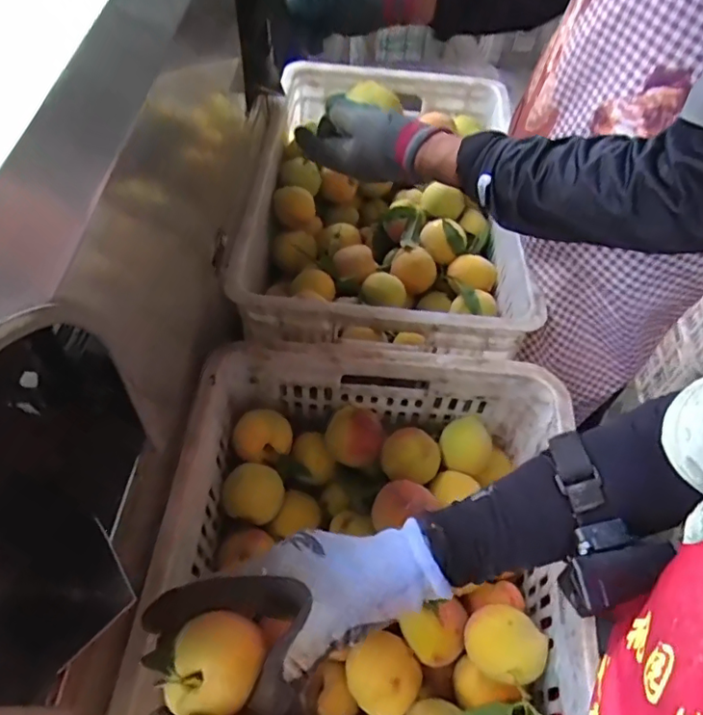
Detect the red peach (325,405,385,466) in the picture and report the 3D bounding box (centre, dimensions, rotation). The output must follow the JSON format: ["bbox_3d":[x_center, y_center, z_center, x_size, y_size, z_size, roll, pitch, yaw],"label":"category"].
[{"bbox_3d":[0.003,0.081,0.599,0.058,0.048,0.062,5,54,-2],"label":"red peach"}]

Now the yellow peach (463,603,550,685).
[{"bbox_3d":[0.132,0.250,0.482,0.062,0.046,0.055,26,56,13],"label":"yellow peach"}]

